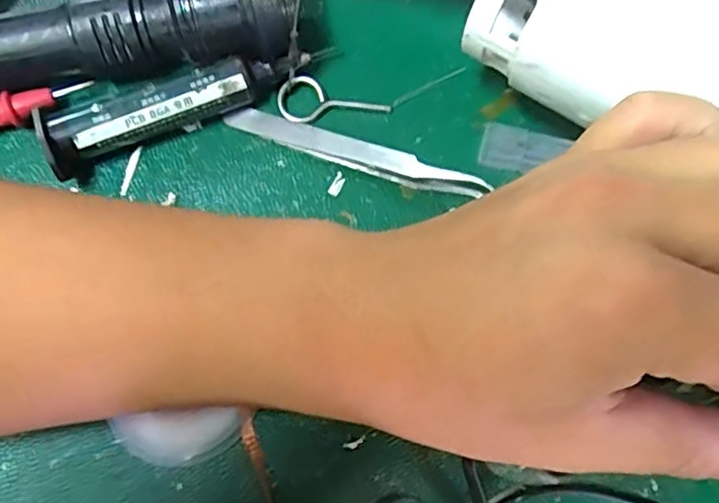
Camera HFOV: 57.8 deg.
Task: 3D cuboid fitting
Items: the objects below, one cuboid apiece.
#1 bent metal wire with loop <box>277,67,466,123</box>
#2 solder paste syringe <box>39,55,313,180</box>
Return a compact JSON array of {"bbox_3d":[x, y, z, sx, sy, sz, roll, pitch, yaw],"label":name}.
[{"bbox_3d":[0.005,-0.062,0.257,0.074,0.004,0.017,-5,81,-5],"label":"bent metal wire with loop"},{"bbox_3d":[-0.069,-0.055,0.246,0.099,0.025,0.014,-24,73,-6],"label":"solder paste syringe"}]

